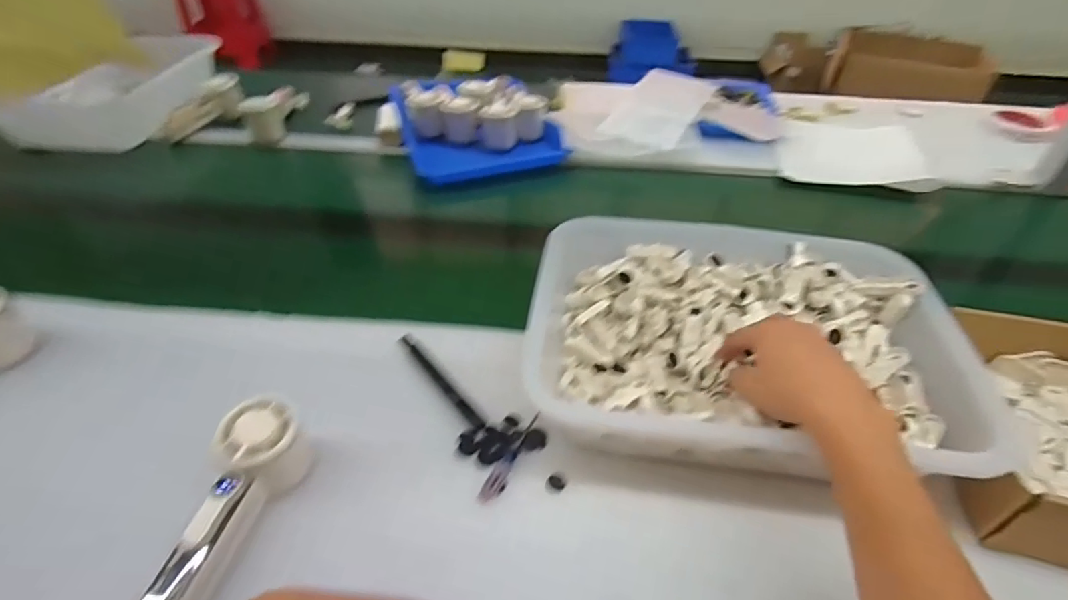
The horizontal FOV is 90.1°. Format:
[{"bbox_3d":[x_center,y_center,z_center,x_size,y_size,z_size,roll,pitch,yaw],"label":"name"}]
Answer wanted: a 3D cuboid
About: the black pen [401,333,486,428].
[{"bbox_3d":[-0.087,0.073,0.500,0.014,0.010,0.135,-27,49,-28],"label":"black pen"}]

